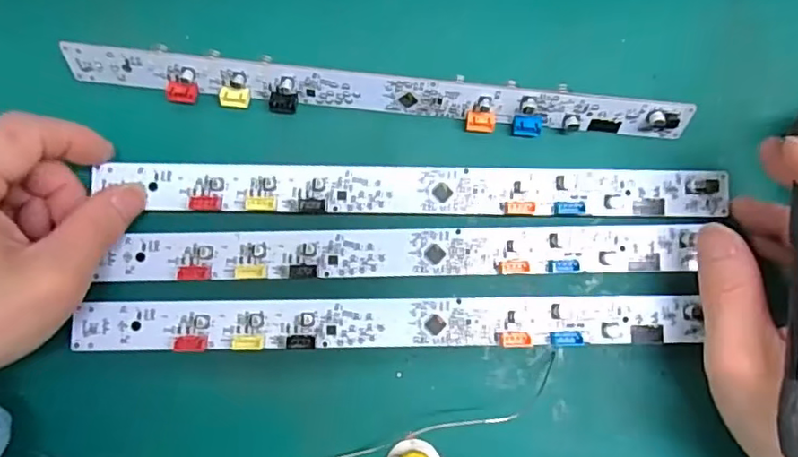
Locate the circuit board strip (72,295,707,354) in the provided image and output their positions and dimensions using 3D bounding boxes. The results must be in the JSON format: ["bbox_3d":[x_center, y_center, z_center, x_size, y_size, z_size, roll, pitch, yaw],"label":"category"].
[{"bbox_3d":[-0.003,0.042,0.256,0.272,0.008,0.022,-1,83,-2],"label":"circuit board strip"}]

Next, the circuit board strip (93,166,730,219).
[{"bbox_3d":[0.010,-0.017,0.264,0.276,0.006,0.023,1,83,-1],"label":"circuit board strip"}]

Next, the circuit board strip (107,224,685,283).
[{"bbox_3d":[0.003,0.010,0.260,0.259,0.008,0.025,-1,83,-1],"label":"circuit board strip"}]

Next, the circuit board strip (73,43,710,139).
[{"bbox_3d":[-0.009,-0.062,0.266,0.283,0.009,0.020,6,83,-1],"label":"circuit board strip"}]

